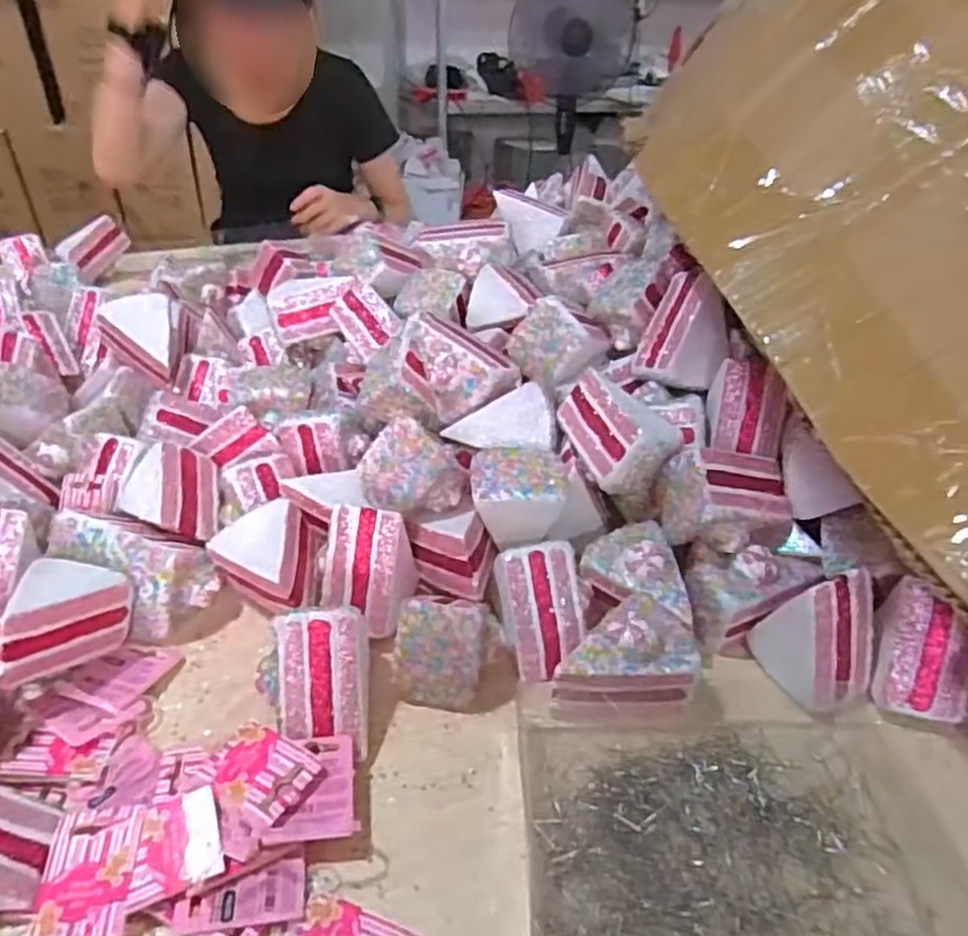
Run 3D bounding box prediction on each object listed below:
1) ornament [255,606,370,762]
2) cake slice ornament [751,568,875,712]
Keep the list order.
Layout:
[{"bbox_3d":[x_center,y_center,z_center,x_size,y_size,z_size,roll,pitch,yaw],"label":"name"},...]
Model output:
[{"bbox_3d":[-0.101,0.127,0.435,0.070,0.058,0.070,-3,38,-7],"label":"ornament"},{"bbox_3d":[0.215,0.105,0.464,0.054,0.081,0.070,-25,46,-31],"label":"cake slice ornament"}]

